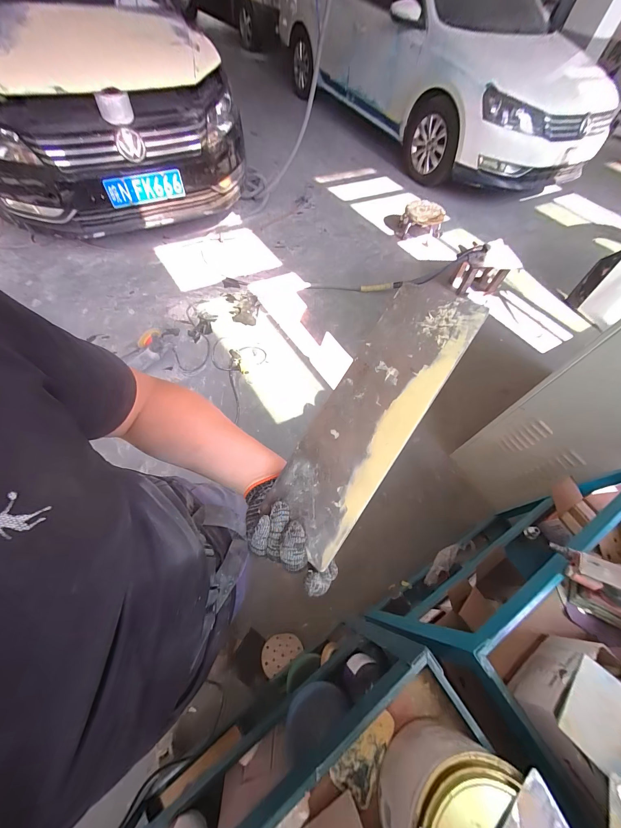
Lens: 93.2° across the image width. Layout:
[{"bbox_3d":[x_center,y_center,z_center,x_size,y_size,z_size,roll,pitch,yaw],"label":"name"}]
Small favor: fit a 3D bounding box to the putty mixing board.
[{"bbox_3d":[0.061,-0.001,0.306,0.095,0.005,0.287,33,90,28],"label":"putty mixing board"}]

